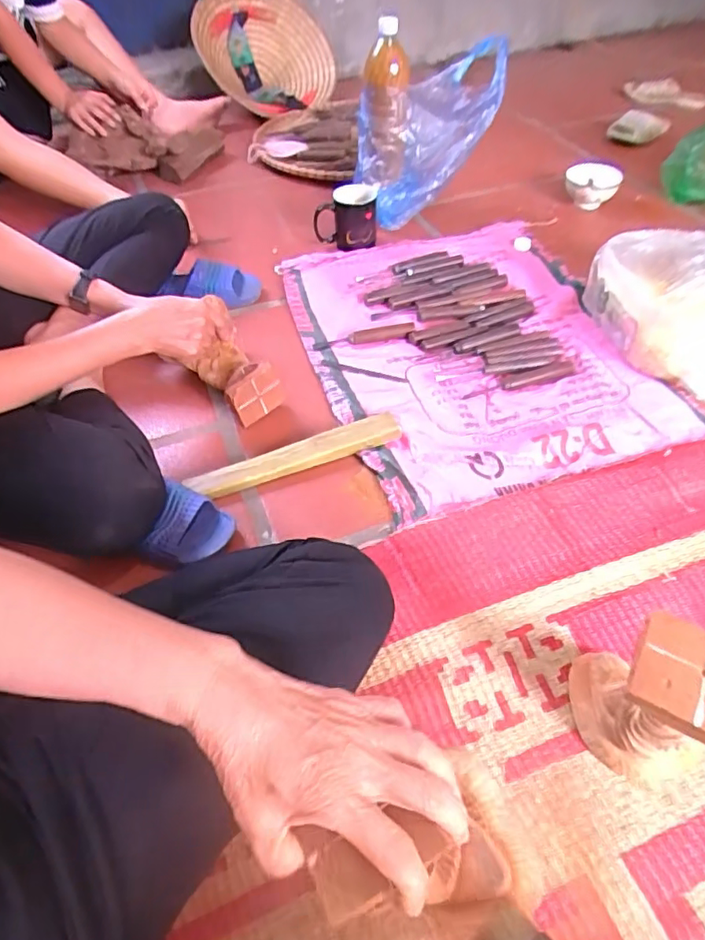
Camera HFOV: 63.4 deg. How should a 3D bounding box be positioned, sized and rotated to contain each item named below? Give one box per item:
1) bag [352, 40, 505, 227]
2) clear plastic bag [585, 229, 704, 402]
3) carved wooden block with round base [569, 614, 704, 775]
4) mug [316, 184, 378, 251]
[{"bbox_3d":[0.143,-0.609,1.062,0.263,0.257,0.135,-13,50,-7],"label":"bag"},{"bbox_3d":[0.503,-0.245,0.806,0.237,0.142,0.272,-22,51,-14],"label":"clear plastic bag"},{"bbox_3d":[0.234,0.182,0.452,0.101,0.172,0.093,23,55,22],"label":"carved wooden block with round base"},{"bbox_3d":[-0.012,-0.463,1.048,0.112,0.096,0.078,4,50,7],"label":"mug"}]

